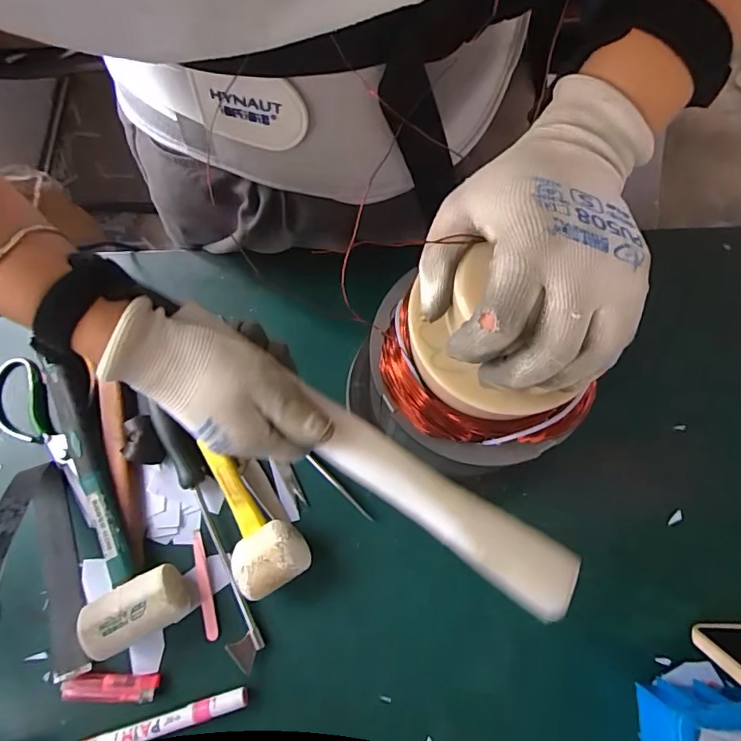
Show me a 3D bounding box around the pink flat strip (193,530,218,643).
[{"bbox_3d":[-0.149,0.190,0.438,0.011,0.004,0.092,-15,75,-3],"label":"pink flat strip"}]

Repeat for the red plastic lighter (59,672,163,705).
[{"bbox_3d":[-0.221,0.270,0.417,0.078,0.009,0.020,0,75,1],"label":"red plastic lighter"}]

